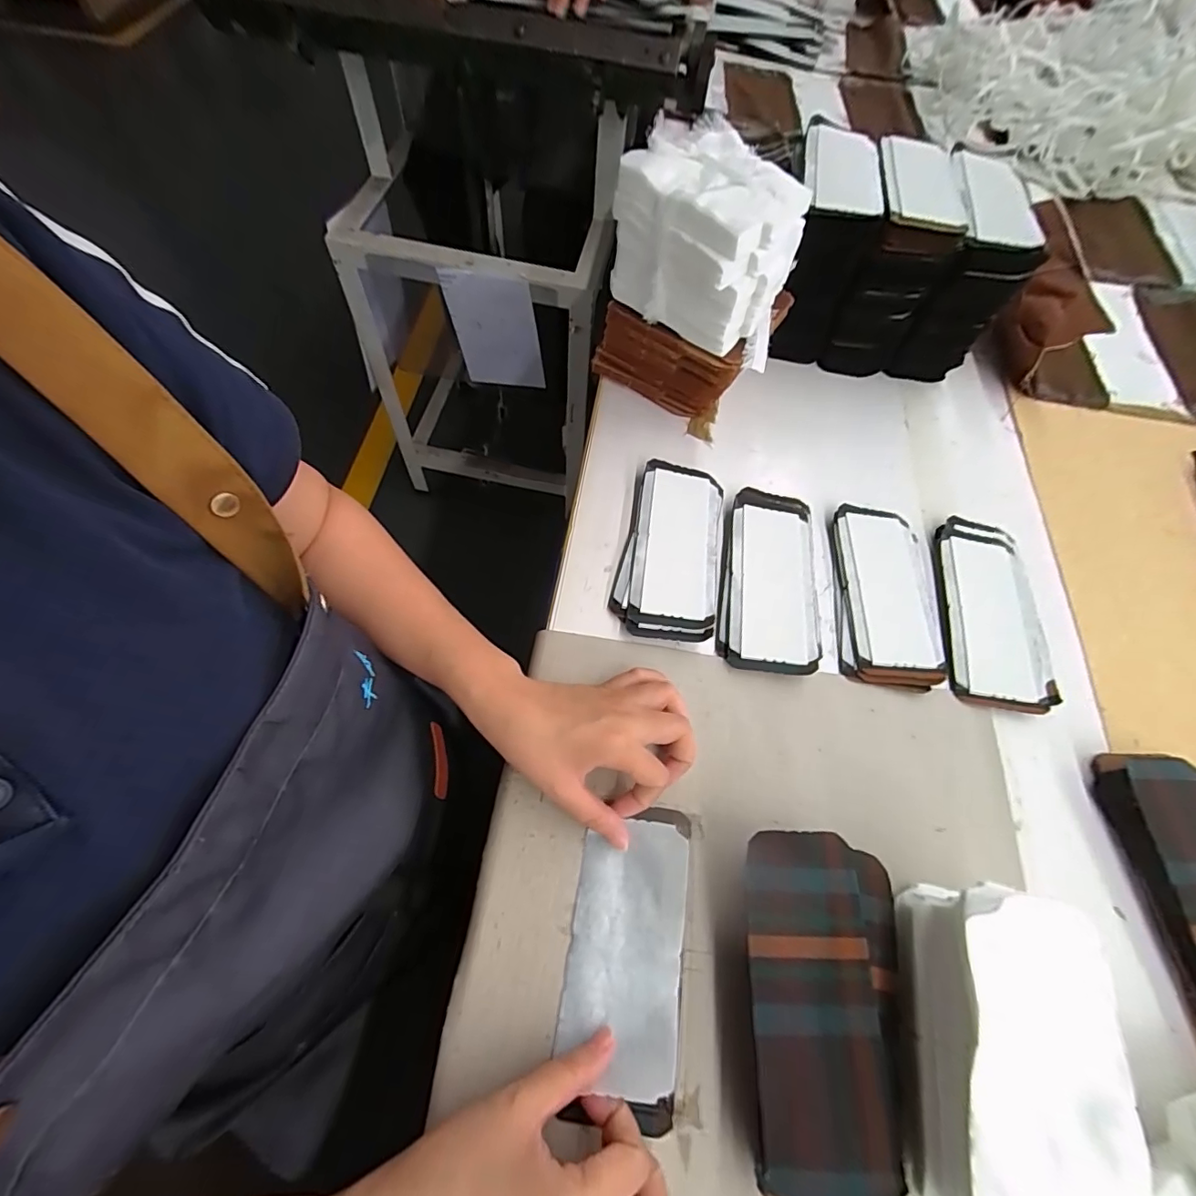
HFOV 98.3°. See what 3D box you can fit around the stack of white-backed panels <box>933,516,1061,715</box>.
[{"bbox_3d":[0.338,0.010,0.448,0.085,0.010,0.174,9,63,1],"label":"stack of white-backed panels"}]

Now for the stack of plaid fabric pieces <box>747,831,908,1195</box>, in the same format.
[{"bbox_3d":[0.130,0.237,0.303,0.089,0.037,0.175,7,63,0],"label":"stack of plaid fabric pieces"}]

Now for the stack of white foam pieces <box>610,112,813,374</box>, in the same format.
[{"bbox_3d":[0.095,-0.288,0.428,0.149,0.111,0.115,36,67,14],"label":"stack of white foam pieces"}]

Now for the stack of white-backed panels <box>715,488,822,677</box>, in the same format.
[{"bbox_3d":[0.153,-0.021,0.448,0.083,0.011,0.179,12,63,3],"label":"stack of white-backed panels"}]

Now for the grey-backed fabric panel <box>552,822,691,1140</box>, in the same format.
[{"bbox_3d":[0.018,0.218,0.313,0.069,0.022,0.154,9,63,1],"label":"grey-backed fabric panel"}]

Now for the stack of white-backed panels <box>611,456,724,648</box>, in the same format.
[{"bbox_3d":[0.067,-0.044,0.451,0.084,0.014,0.171,14,63,4],"label":"stack of white-backed panels"}]

